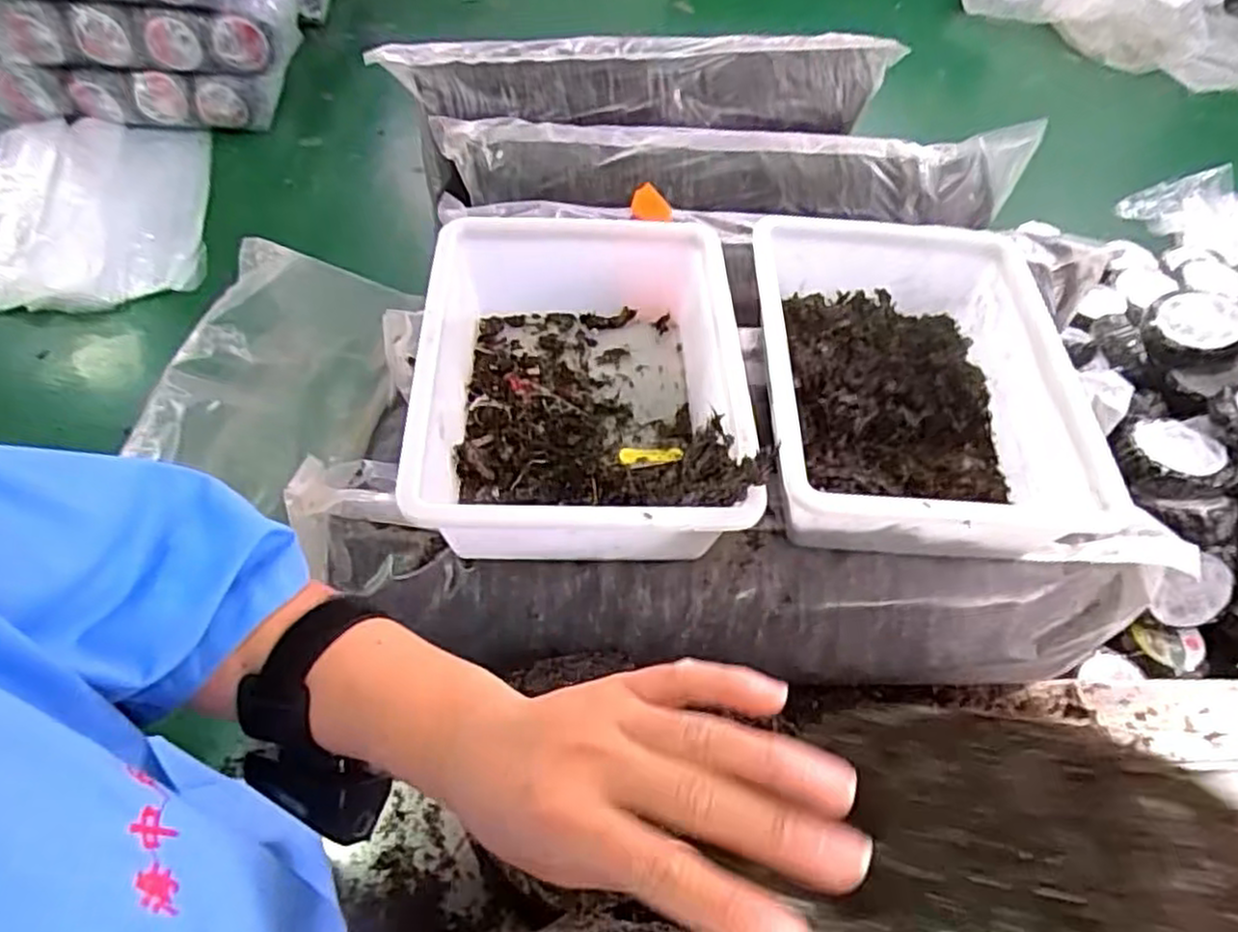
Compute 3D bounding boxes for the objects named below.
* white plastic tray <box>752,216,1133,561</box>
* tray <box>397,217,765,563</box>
[{"bbox_3d":[0.282,-0.077,0.725,0.282,0.111,0.355,2,55,-3],"label":"white plastic tray"},{"bbox_3d":[-0.035,-0.067,0.697,0.277,0.123,0.346,4,55,-2],"label":"tray"}]

